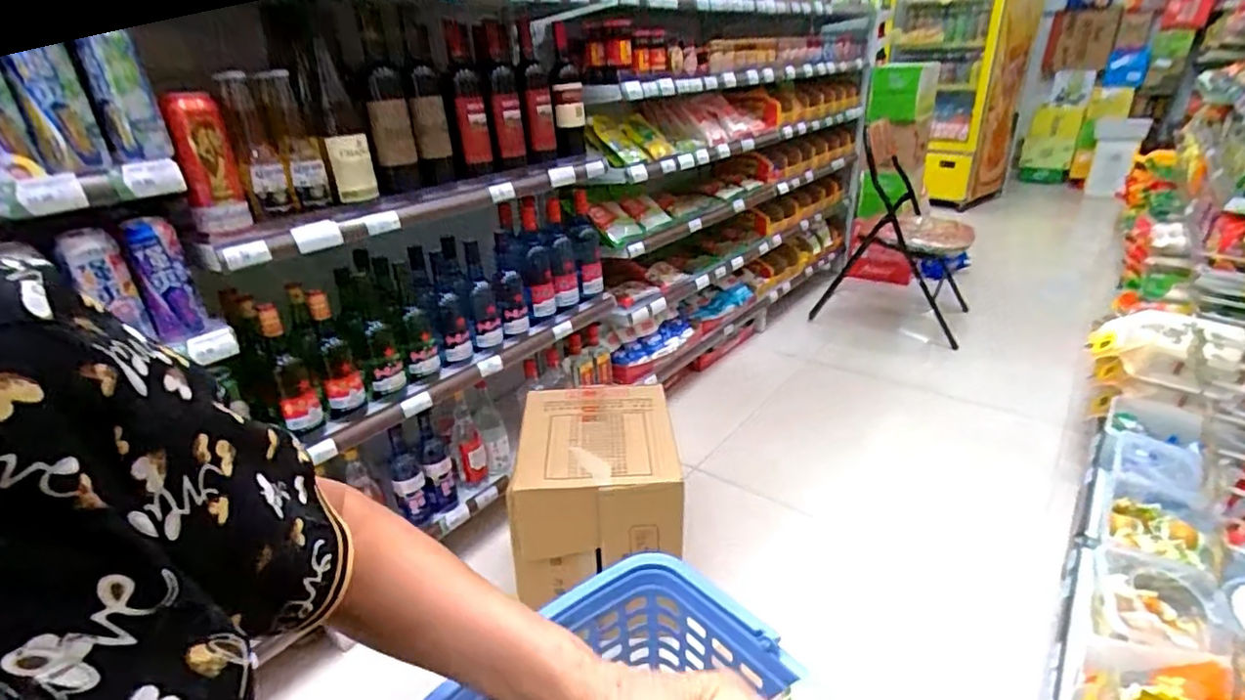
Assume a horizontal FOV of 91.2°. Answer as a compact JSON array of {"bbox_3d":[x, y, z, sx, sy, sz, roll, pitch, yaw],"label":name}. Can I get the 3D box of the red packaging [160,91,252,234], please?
[{"bbox_3d":[-0.548,-0.247,0.805,0.064,0.169,0.053,-17,29,-27],"label":"red packaging"}]

